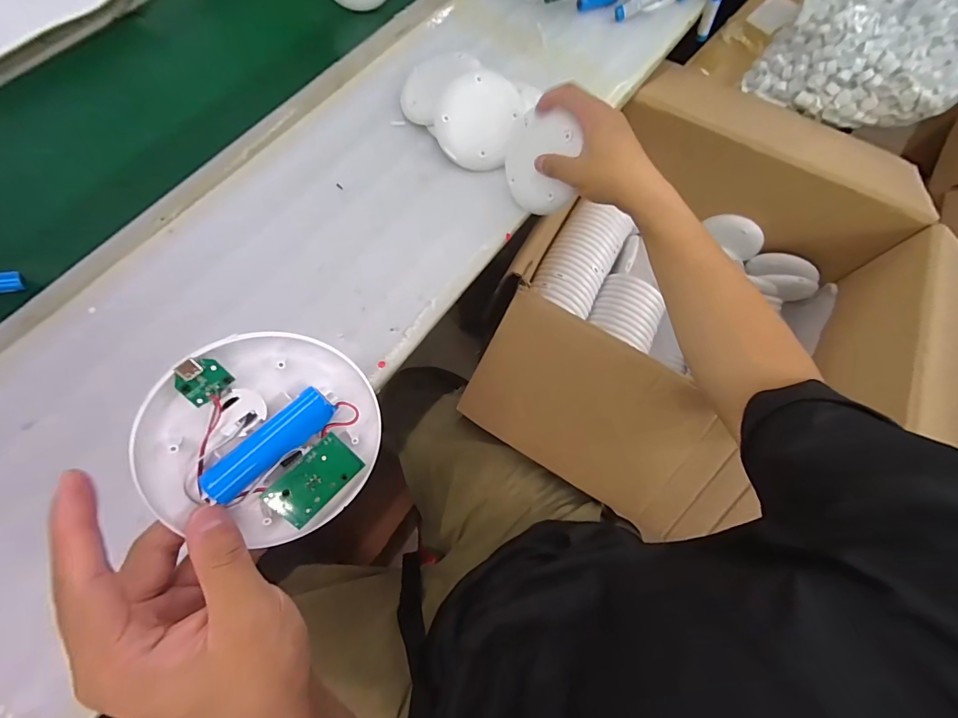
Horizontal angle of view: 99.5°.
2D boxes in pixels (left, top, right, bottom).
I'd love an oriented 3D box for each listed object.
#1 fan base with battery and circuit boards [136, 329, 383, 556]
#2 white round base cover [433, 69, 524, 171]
[{"bbox_3d":[-0.104,0.039,0.206,0.107,0.016,0.099,-3,96,-30],"label":"fan base with battery and circuit boards"},{"bbox_3d":[0.002,-0.287,0.485,0.101,0.023,0.109,35,98,-6],"label":"white round base cover"}]

